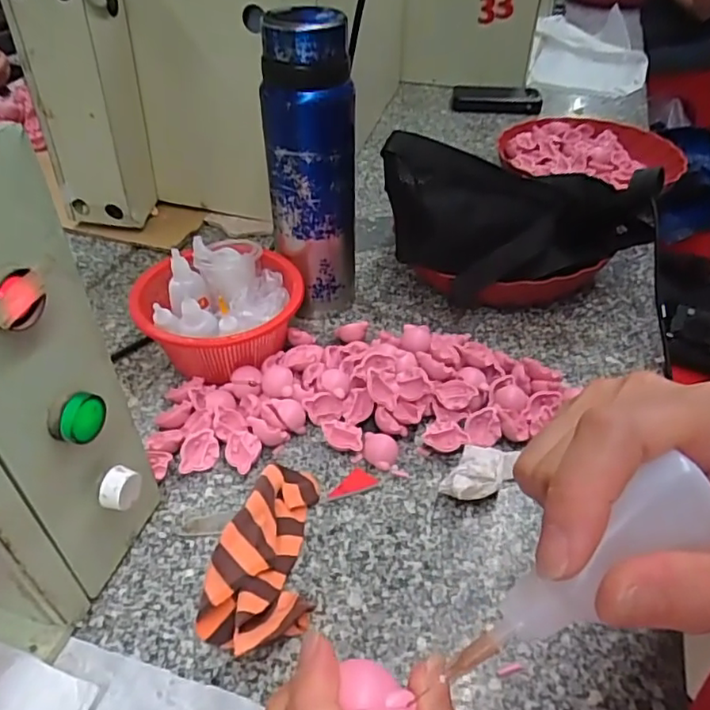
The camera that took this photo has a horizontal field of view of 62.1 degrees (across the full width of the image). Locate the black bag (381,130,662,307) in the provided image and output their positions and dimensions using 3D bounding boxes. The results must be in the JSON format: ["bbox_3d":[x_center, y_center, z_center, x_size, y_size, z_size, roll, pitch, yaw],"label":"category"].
[{"bbox_3d":[0.174,-0.146,0.594,0.274,0.110,0.120,-11,43,-14],"label":"black bag"}]

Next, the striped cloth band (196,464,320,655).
[{"bbox_3d":[-0.060,0.132,0.405,0.068,0.025,0.139,5,41,5],"label":"striped cloth band"}]

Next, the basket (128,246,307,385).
[{"bbox_3d":[-0.126,-0.031,0.545,0.139,0.090,0.132,1,41,0],"label":"basket"}]

